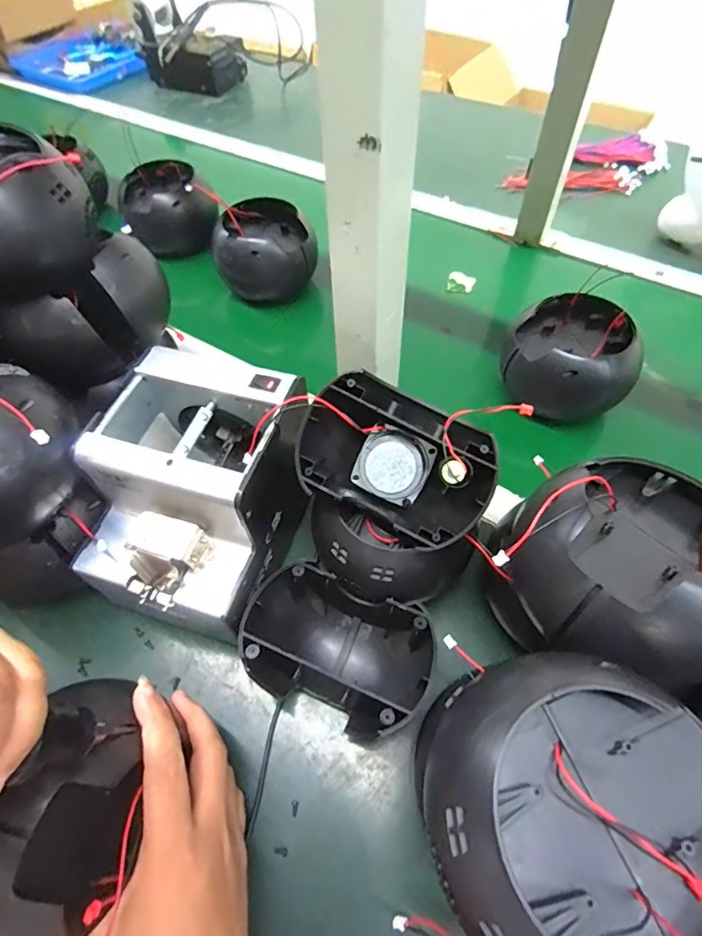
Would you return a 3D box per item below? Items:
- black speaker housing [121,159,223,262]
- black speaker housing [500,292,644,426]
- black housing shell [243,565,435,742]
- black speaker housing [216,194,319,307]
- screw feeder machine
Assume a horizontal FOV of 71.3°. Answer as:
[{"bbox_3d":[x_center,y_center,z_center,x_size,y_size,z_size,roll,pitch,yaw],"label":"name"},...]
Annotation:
[{"bbox_3d":[-0.256,-0.380,0.714,0.122,0.101,0.109,-11,57,-6],"label":"black speaker housing"},{"bbox_3d":[0.219,-0.103,0.511,0.128,0.100,0.116,32,63,21],"label":"black speaker housing"},{"bbox_3d":[-0.009,0.134,0.358,0.127,0.067,0.087,22,60,15],"label":"black housing shell"},{"bbox_3d":[-0.112,-0.283,0.640,0.115,0.094,0.107,-14,57,-7],"label":"black speaker housing"},{"bbox_3d":[-0.119,0.025,0.388,0.147,0.143,0.168,17,59,13],"label":"screw feeder machine"}]

